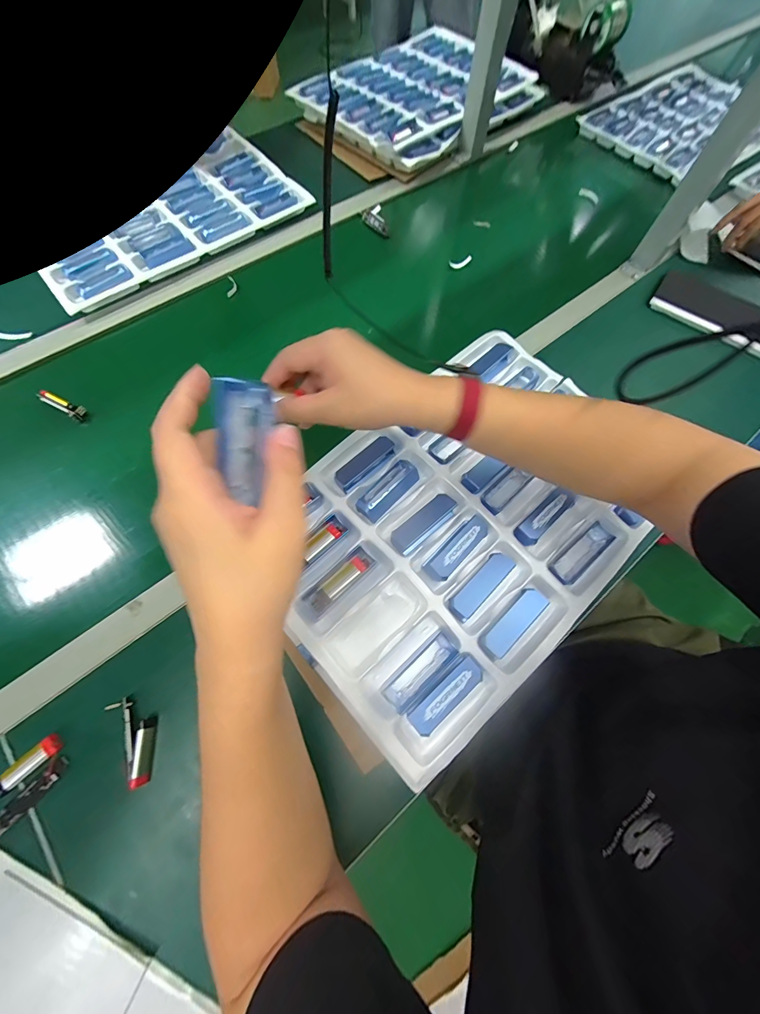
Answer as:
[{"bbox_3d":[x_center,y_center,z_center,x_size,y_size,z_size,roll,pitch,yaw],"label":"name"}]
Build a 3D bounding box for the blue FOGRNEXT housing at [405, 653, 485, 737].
[{"bbox_3d":[0.062,0.173,0.332,0.081,0.023,0.023,-38,74,-15],"label":"blue FOGRNEXT housing"}]

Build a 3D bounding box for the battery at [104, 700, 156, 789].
[{"bbox_3d":[-0.231,0.218,0.339,0.028,0.014,0.078,-31,72,-12],"label":"battery"}]

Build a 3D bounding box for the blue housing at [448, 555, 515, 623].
[{"bbox_3d":[0.102,0.079,0.362,0.081,0.017,0.025,-41,75,-16],"label":"blue housing"}]

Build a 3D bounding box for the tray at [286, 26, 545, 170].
[{"bbox_3d":[0.086,-0.900,0.776,0.475,0.046,0.342,-41,75,-15],"label":"tray"}]

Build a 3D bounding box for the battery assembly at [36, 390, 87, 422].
[{"bbox_3d":[-0.437,-0.141,0.492,0.062,0.019,0.020,26,70,9],"label":"battery assembly"}]

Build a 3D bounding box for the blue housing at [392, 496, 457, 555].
[{"bbox_3d":[0.049,0.016,0.386,0.082,0.014,0.028,-36,73,-14],"label":"blue housing"}]

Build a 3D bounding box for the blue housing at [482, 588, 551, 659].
[{"bbox_3d":[0.134,0.114,0.356,0.075,0.012,0.025,-42,75,-16],"label":"blue housing"}]

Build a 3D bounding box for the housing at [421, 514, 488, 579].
[{"bbox_3d":[0.081,0.042,0.372,0.028,0.021,0.078,43,73,14],"label":"housing"}]

